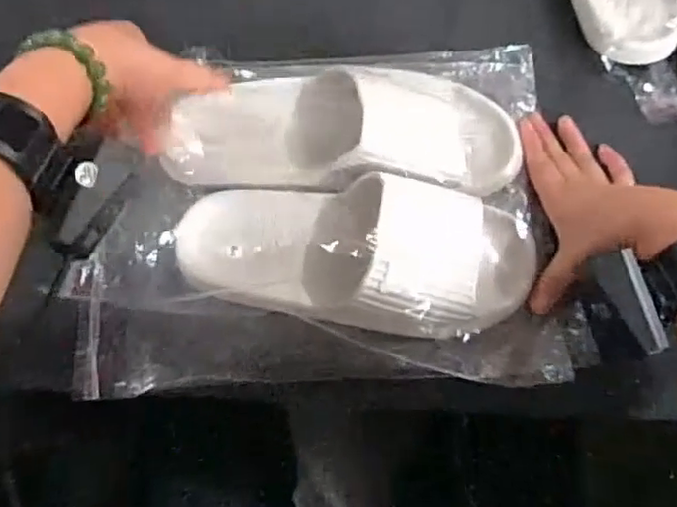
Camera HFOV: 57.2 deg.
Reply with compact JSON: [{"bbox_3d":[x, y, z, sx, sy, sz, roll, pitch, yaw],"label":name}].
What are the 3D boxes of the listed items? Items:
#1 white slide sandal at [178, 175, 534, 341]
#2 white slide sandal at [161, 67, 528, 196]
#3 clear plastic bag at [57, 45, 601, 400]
[{"bbox_3d":[0.014,0.002,0.456,0.264,0.063,0.108,3,70,2],"label":"white slide sandal"},{"bbox_3d":[0.003,-0.101,0.488,0.276,0.065,0.109,0,70,2],"label":"white slide sandal"},{"bbox_3d":[-0.015,-0.044,0.480,0.369,0.091,0.284,-2,70,-1],"label":"clear plastic bag"}]

